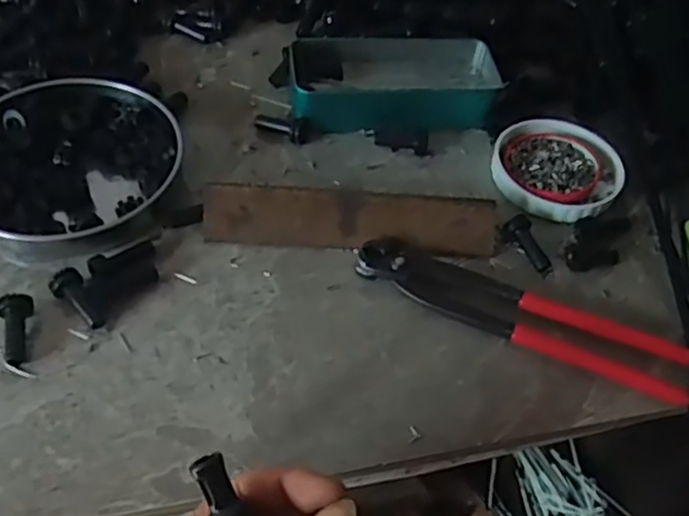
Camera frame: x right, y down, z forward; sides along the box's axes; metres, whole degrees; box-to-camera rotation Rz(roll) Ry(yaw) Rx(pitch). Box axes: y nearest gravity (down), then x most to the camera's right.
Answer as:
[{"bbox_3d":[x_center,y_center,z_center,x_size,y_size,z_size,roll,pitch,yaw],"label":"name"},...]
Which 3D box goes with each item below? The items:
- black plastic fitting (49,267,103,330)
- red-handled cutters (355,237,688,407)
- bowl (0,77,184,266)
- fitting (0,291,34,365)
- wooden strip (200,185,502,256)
[{"bbox_3d":[-0.149,0.024,0.385,0.017,0.015,0.038,-24,57,-23],"label":"black plastic fitting"},{"bbox_3d":[0.101,0.032,0.402,0.194,0.012,0.036,21,52,12],"label":"red-handled cutters"},{"bbox_3d":[-0.174,-0.061,0.440,0.133,0.026,0.129,3,51,-3],"label":"bowl"},{"bbox_3d":[-0.175,0.038,0.371,0.017,0.015,0.039,-14,54,-16],"label":"fitting"},{"bbox_3d":[0.005,-0.023,0.432,0.179,0.009,0.037,2,94,-3],"label":"wooden strip"}]

